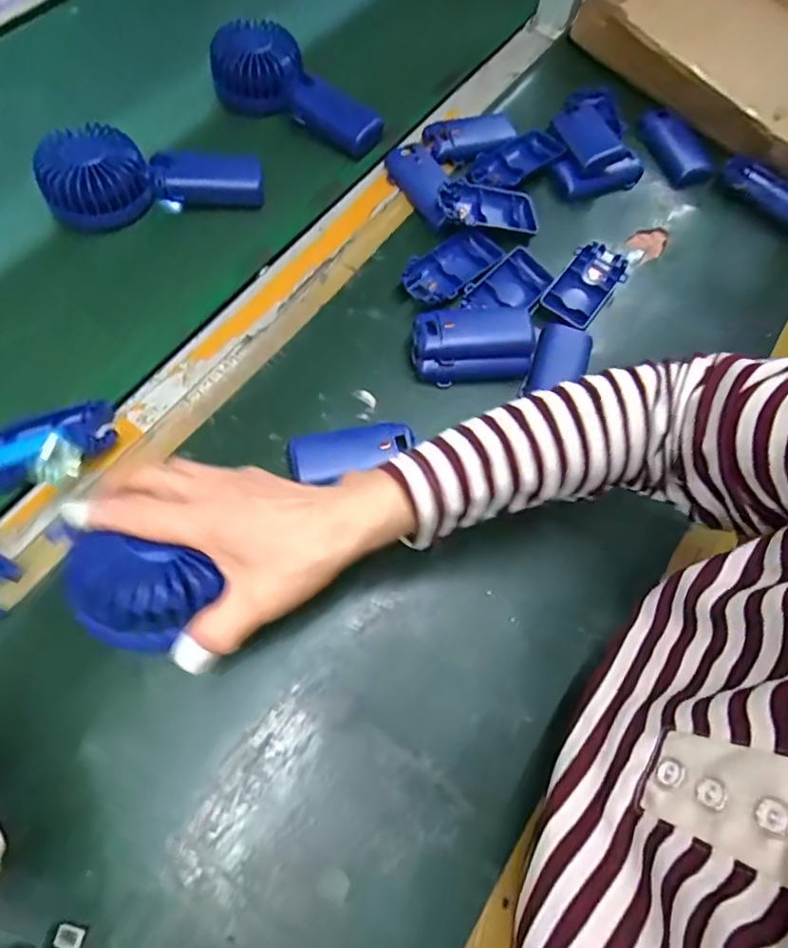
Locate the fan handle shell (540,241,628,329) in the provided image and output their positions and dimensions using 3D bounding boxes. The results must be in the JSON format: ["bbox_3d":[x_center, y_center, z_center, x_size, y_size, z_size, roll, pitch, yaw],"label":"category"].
[{"bbox_3d":[0.167,-0.163,0.505,0.047,0.022,0.090,32,68,11],"label":"fan handle shell"}]

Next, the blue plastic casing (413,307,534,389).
[{"bbox_3d":[0.062,-0.105,0.457,0.092,0.025,0.056,-6,66,-6],"label":"blue plastic casing"}]

